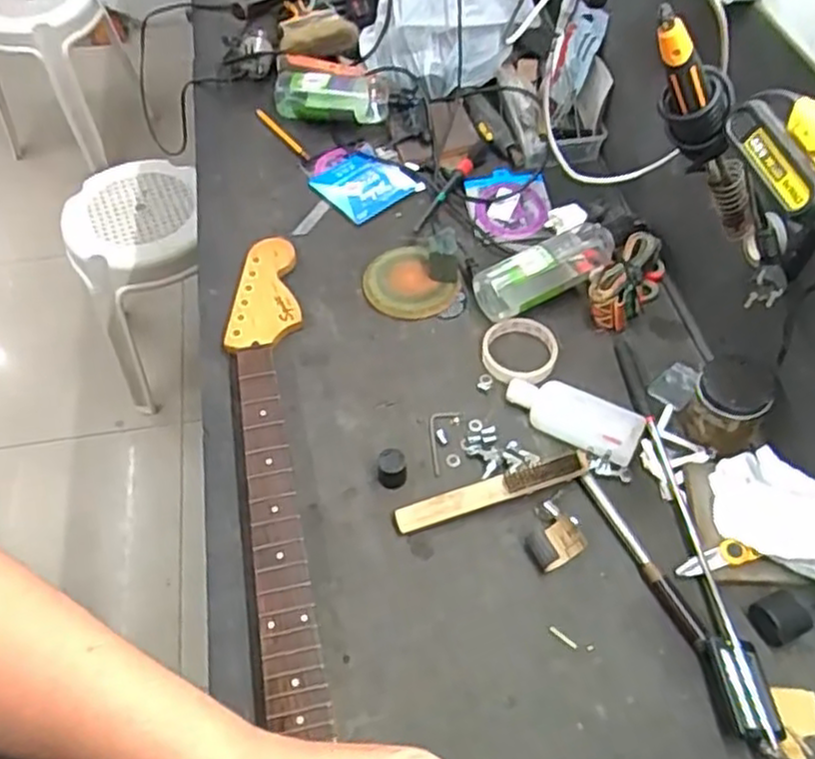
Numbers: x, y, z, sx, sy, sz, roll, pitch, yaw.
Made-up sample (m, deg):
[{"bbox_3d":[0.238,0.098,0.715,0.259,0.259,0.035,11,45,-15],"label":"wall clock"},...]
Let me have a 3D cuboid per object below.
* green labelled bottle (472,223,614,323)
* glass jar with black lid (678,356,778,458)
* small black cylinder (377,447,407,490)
[{"bbox_3d":[0.171,-0.137,0.888,0.189,0.053,0.075,-30,60,-19],"label":"green labelled bottle"},{"bbox_3d":[0.330,0.029,0.758,0.077,0.088,0.077,0,54,0],"label":"glass jar with black lid"},{"bbox_3d":[-0.015,0.091,0.749,0.029,0.035,0.028,0,54,0],"label":"small black cylinder"}]

